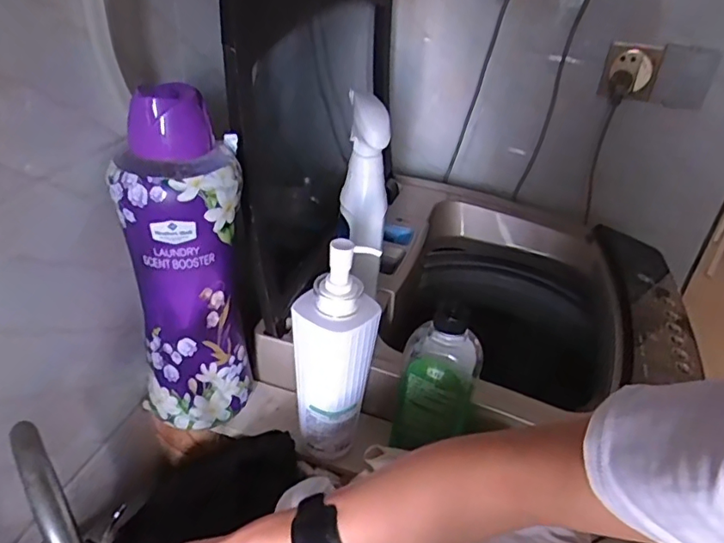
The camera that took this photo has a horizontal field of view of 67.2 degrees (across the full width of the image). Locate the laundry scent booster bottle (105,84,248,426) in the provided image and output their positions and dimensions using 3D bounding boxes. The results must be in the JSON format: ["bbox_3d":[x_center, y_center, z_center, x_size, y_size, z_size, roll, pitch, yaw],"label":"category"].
[{"bbox_3d":[-0.168,0.001,0.527,0.112,0.324,0.092,-9,36,-22],"label":"laundry scent booster bottle"}]

